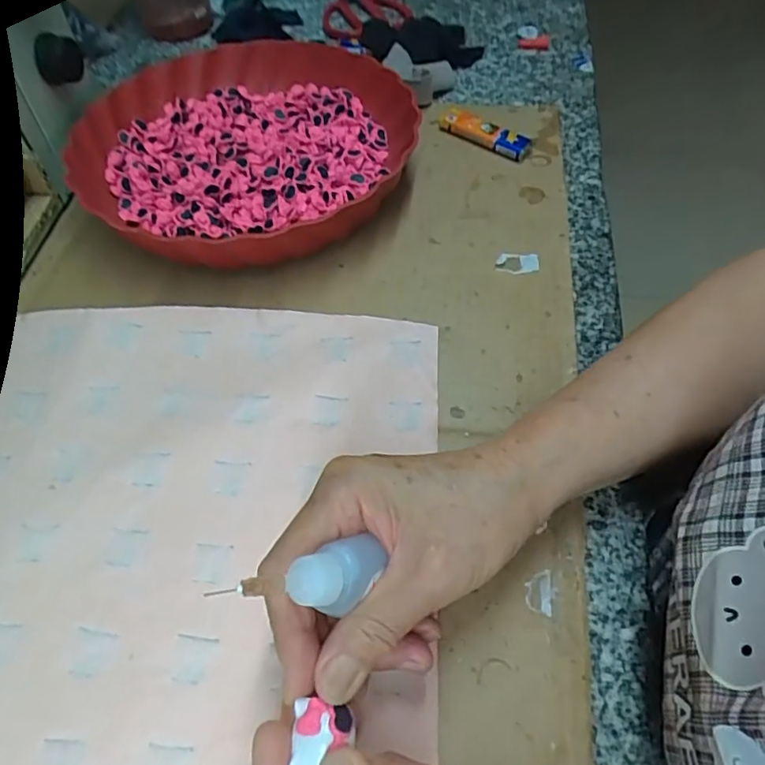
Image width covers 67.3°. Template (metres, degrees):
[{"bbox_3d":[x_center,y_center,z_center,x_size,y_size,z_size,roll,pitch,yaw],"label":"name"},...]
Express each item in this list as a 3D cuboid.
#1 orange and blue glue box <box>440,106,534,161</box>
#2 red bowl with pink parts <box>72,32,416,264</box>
[{"bbox_3d":[0.081,-0.200,0.460,0.079,0.011,0.022,32,61,22],"label":"orange and blue glue box"},{"bbox_3d":[-0.094,-0.171,0.422,0.232,0.044,0.234,-34,60,-21],"label":"red bowl with pink parts"}]

